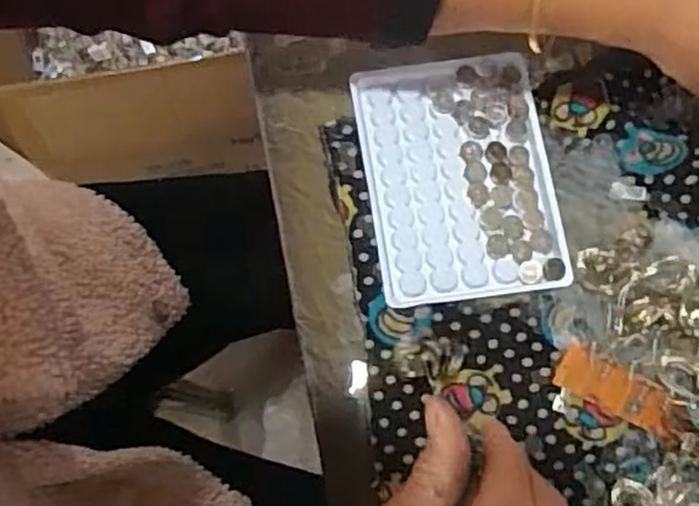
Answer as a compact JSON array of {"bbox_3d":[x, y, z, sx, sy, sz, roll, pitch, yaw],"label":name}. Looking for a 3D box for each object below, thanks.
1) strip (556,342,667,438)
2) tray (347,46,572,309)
[{"bbox_3d":[0.127,0.065,0.344,0.056,0.004,0.021,26,94,13],"label":"strip"},{"bbox_3d":[0.056,-0.039,0.374,0.094,0.010,0.126,-8,74,0],"label":"tray"}]

